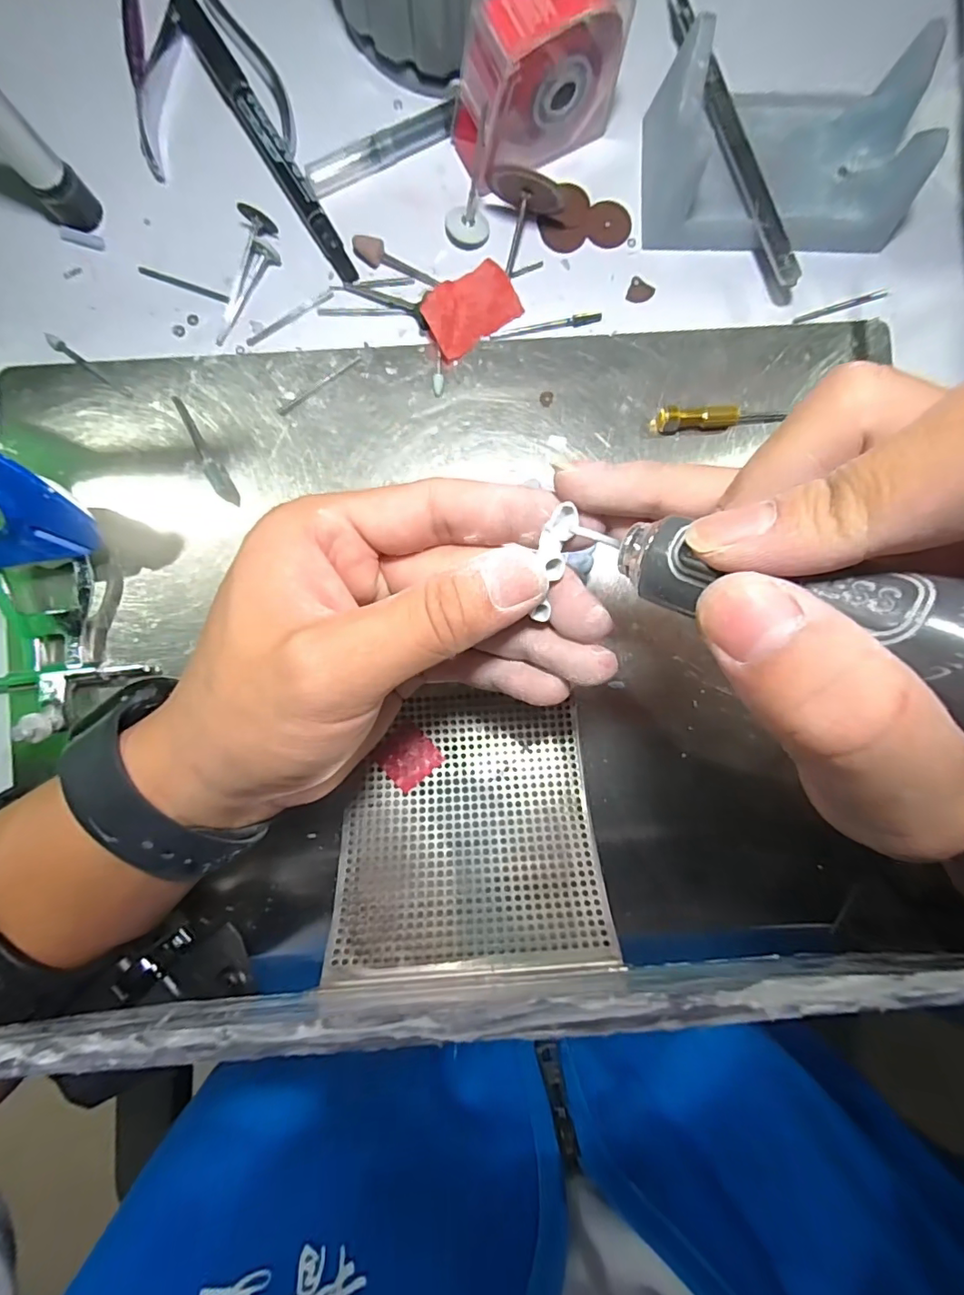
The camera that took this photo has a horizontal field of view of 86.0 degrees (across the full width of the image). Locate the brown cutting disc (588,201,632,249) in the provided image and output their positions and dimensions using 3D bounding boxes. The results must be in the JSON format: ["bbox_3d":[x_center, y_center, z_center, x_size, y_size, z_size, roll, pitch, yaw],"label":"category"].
[{"bbox_3d":[0.057,-0.190,0.232,0.020,0.004,0.020,0,91,0],"label":"brown cutting disc"}]

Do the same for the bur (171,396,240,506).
[{"bbox_3d":[-0.122,-0.086,0.225,0.008,0.004,0.054,-30,90,-1],"label":"bur"}]

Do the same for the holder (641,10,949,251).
[{"bbox_3d":[0.124,-0.206,0.213,0.106,0.039,0.067,-4,89,0],"label":"holder"}]

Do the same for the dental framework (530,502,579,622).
[{"bbox_3d":[0.020,-0.023,0.141,0.008,0.006,0.031,11,100,0],"label":"dental framework"}]

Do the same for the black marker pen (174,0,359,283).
[{"bbox_3d":[-0.094,-0.221,0.224,0.013,0.011,0.135,-31,90,-1],"label":"black marker pen"}]

